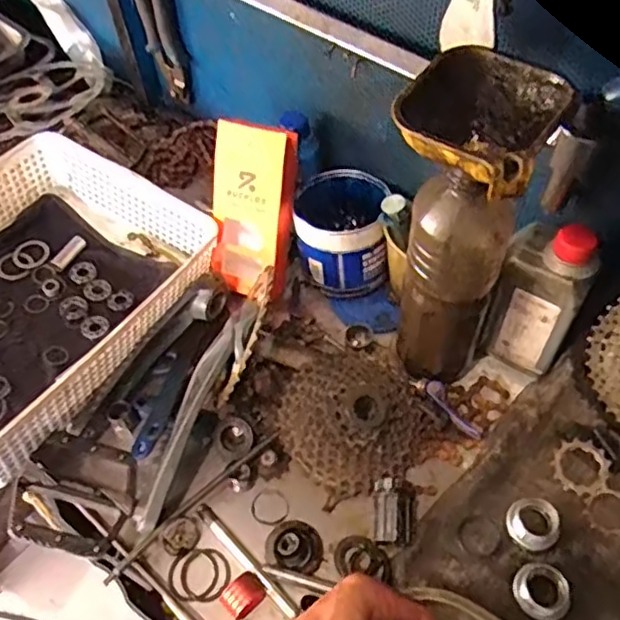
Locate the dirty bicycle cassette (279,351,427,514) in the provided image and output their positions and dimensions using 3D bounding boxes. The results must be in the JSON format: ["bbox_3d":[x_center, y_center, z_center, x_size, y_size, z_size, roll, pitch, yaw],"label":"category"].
[{"bbox_3d":[0.039,0.095,0.579,0.129,0.052,0.123,-27,57,-14],"label":"dirty bicycle cassette"}]

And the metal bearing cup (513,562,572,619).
[{"bbox_3d":[0.186,0.225,0.504,0.039,0.020,0.042,-2,55,3],"label":"metal bearing cup"}]

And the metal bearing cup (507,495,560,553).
[{"bbox_3d":[0.191,0.180,0.536,0.040,0.014,0.042,-2,55,3],"label":"metal bearing cup"}]

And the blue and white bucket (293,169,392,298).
[{"bbox_3d":[0.032,-0.083,0.672,0.094,0.086,0.106,-3,55,2],"label":"blue and white bucket"}]

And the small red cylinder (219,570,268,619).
[{"bbox_3d":[-0.053,0.227,0.505,0.033,0.030,0.022,-38,61,-21],"label":"small red cylinder"}]

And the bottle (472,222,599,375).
[{"bbox_3d":[0.203,-0.008,0.571,0.073,0.178,0.052,24,60,19],"label":"bottle"}]

